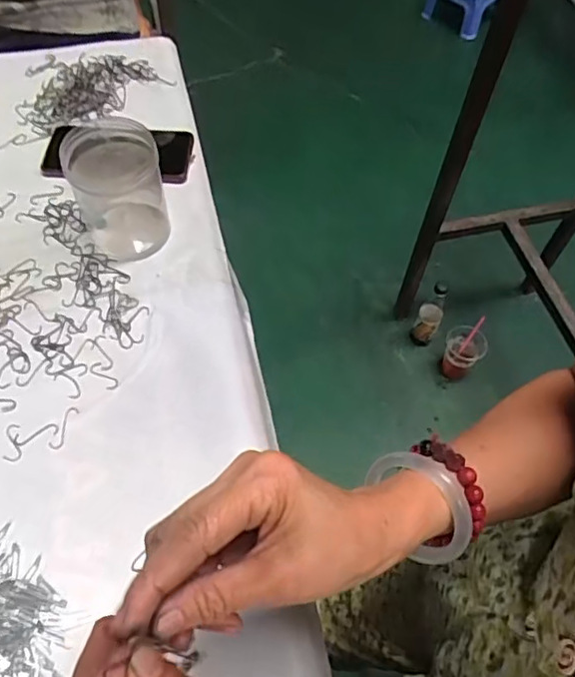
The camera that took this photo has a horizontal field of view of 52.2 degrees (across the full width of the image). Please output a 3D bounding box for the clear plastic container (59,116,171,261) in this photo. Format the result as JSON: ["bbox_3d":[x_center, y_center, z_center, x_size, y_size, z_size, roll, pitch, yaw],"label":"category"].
[{"bbox_3d":[-0.177,-0.160,0.604,0.080,0.108,0.088,33,63,16],"label":"clear plastic container"}]

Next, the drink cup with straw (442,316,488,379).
[{"bbox_3d":[0.427,0.030,1.425,0.093,0.146,0.092,13,59,6],"label":"drink cup with straw"}]

